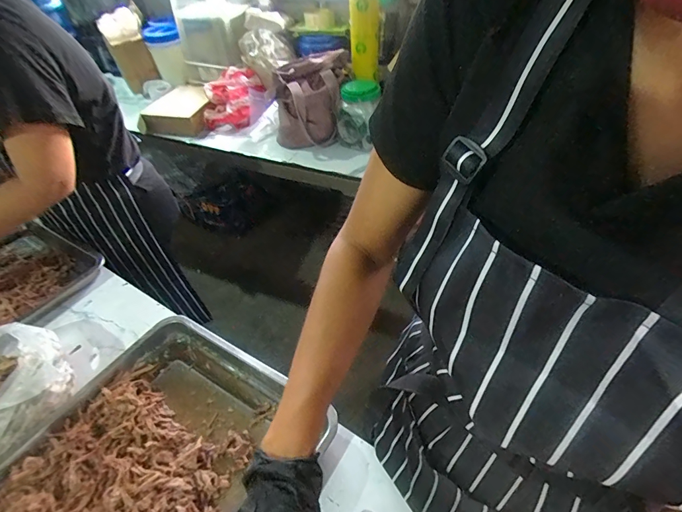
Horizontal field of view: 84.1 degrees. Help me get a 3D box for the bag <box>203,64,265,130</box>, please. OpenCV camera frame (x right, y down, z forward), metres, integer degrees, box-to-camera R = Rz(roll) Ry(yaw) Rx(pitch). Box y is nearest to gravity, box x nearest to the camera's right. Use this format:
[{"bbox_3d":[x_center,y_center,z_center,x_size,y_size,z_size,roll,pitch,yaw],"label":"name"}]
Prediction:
[{"bbox_3d":[-0.379,-0.560,1.371,0.158,0.165,0.214,21,50,24],"label":"bag"}]

